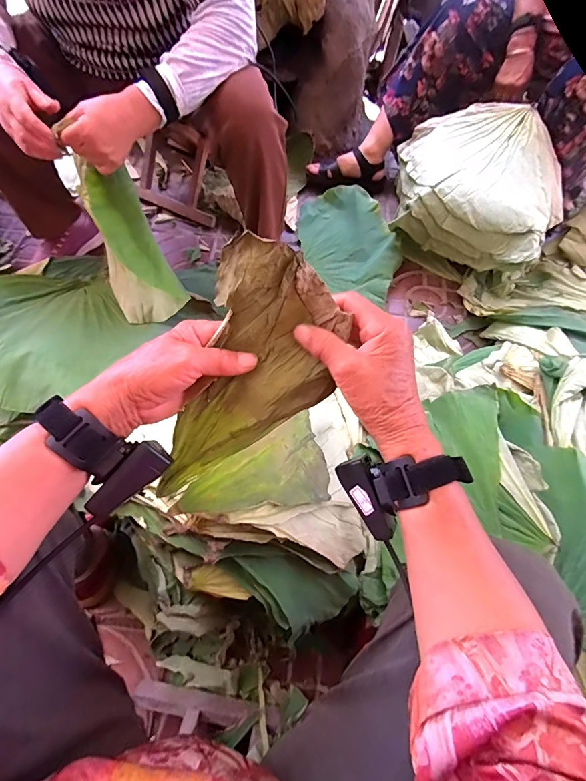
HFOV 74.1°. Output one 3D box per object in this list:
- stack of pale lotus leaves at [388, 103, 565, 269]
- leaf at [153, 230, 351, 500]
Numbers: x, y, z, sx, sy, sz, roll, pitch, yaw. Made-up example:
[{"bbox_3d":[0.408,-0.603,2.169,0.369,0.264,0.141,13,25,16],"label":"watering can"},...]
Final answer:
[{"bbox_3d":[0.425,-0.480,0.913,0.379,0.185,0.321,21,67,6],"label":"stack of pale lotus leaves"},{"bbox_3d":[-0.039,0.002,0.343,0.105,0.061,0.246,33,112,11],"label":"leaf"}]

